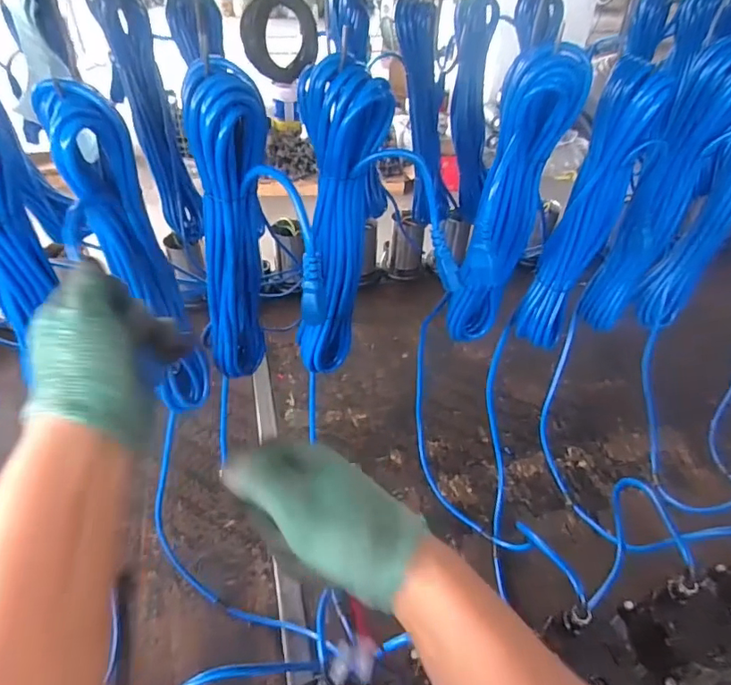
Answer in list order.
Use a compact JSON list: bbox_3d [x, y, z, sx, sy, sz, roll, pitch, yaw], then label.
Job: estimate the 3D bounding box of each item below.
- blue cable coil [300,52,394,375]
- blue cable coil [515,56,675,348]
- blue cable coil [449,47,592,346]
[{"bbox_3d":[-0.030,-0.097,0.511,0.095,0.331,0.045,4,41,2],"label":"blue cable coil"},{"bbox_3d":[0.242,-0.135,0.580,0.090,0.321,0.053,18,43,17],"label":"blue cable coil"},{"bbox_3d":[0.154,-0.131,0.546,0.078,0.332,0.039,5,41,3],"label":"blue cable coil"}]

